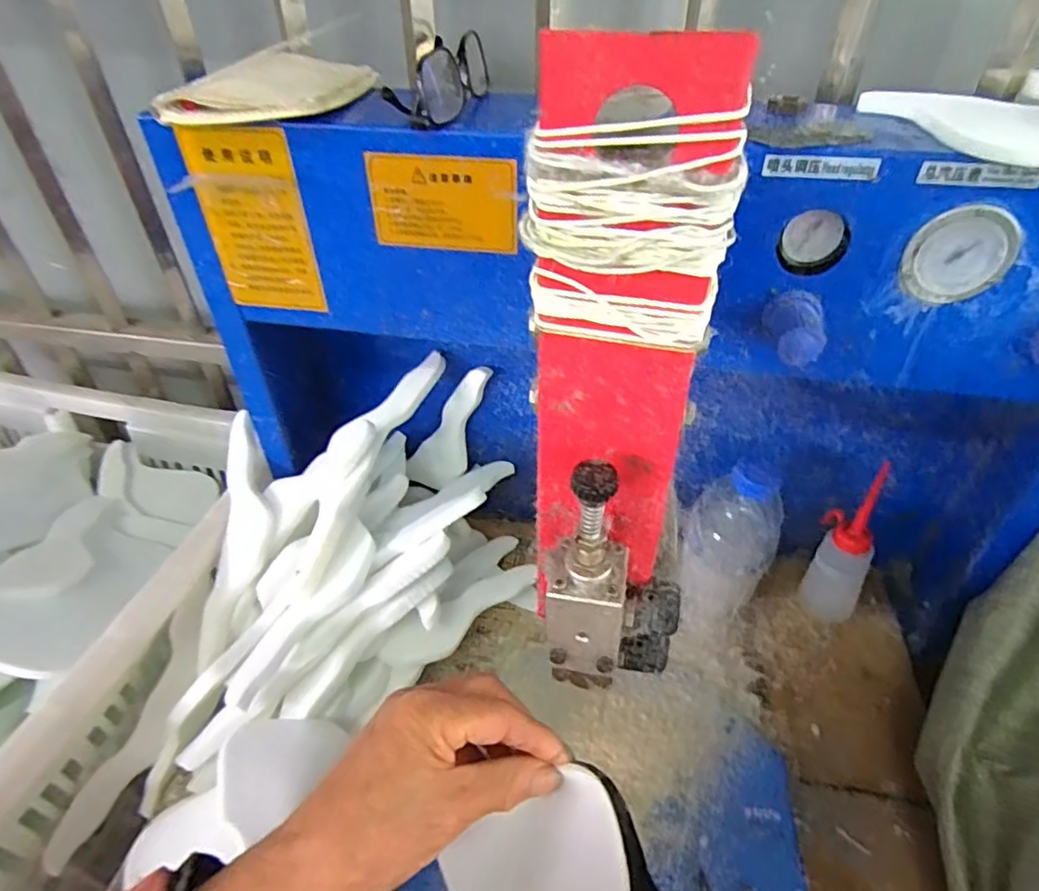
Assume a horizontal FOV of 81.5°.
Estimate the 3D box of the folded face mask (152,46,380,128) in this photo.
[{"bbox_3d":[-0.164,-0.247,0.413,0.103,0.022,0.138,5,42,6],"label":"folded face mask"}]

